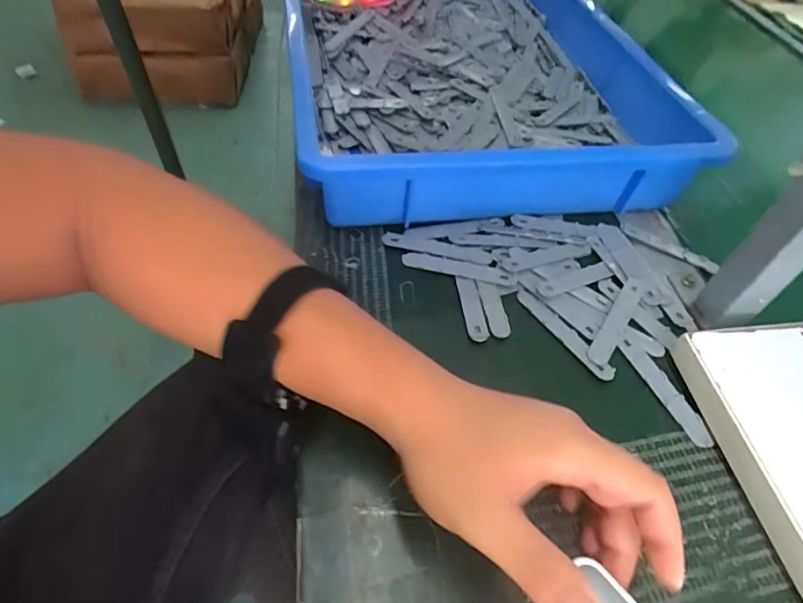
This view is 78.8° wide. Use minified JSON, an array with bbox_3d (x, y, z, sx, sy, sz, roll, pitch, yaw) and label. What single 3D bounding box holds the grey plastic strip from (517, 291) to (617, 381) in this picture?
[{"bbox_3d":[0.125,0.024,0.377,0.017,0.005,0.093,-27,58,-23],"label":"grey plastic strip"}]

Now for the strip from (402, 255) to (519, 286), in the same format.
[{"bbox_3d":[0.048,-0.028,0.409,0.094,0.004,0.015,11,59,11],"label":"strip"}]

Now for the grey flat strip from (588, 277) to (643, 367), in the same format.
[{"bbox_3d":[0.167,0.015,0.380,0.015,0.007,0.094,31,56,20],"label":"grey flat strip"}]

